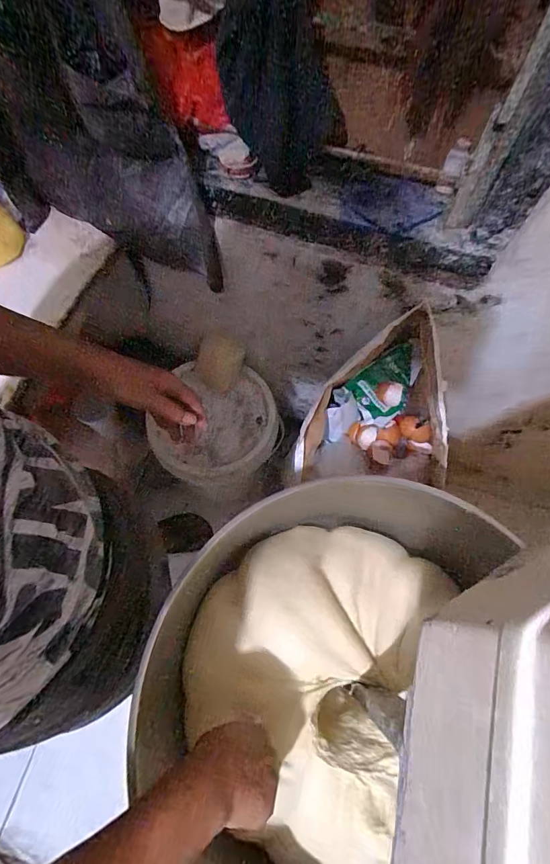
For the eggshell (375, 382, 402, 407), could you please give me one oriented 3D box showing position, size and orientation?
[{"bbox_3d":[0.190,-0.064,0.666,0.041,0.032,0.033,26,70,8],"label":"eggshell"}]

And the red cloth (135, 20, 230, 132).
[{"bbox_3d":[-0.135,-0.514,0.582,0.141,0.101,0.035,21,69,6],"label":"red cloth"}]

